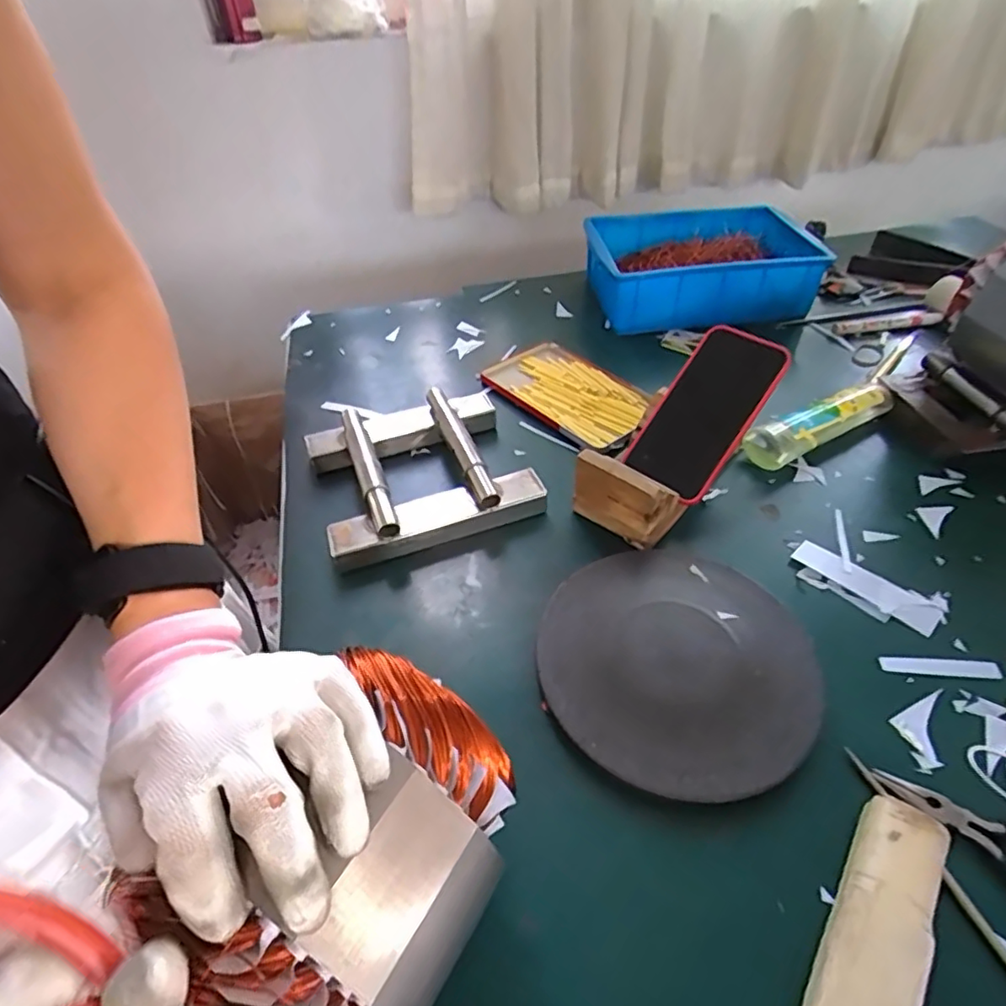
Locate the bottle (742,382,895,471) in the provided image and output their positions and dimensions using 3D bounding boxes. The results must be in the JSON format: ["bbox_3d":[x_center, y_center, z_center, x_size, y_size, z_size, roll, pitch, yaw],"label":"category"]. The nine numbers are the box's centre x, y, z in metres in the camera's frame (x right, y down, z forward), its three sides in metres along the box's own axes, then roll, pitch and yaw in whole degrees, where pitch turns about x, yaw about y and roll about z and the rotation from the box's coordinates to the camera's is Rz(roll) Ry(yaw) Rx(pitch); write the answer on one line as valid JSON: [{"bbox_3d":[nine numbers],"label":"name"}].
[{"bbox_3d":[0.332,-0.085,0.616,0.179,0.048,0.041,-24,48,-19],"label":"bottle"}]

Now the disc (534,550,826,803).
[{"bbox_3d":[0.125,0.114,0.434,0.190,0.019,0.188,-2,44,2],"label":"disc"}]

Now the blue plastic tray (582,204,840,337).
[{"bbox_3d":[0.264,-0.328,0.822,0.294,0.092,0.211,-5,44,-1],"label":"blue plastic tray"}]

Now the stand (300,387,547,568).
[{"bbox_3d":[-0.084,-0.040,0.581,0.195,0.049,0.183,-17,46,-13],"label":"stand"}]

